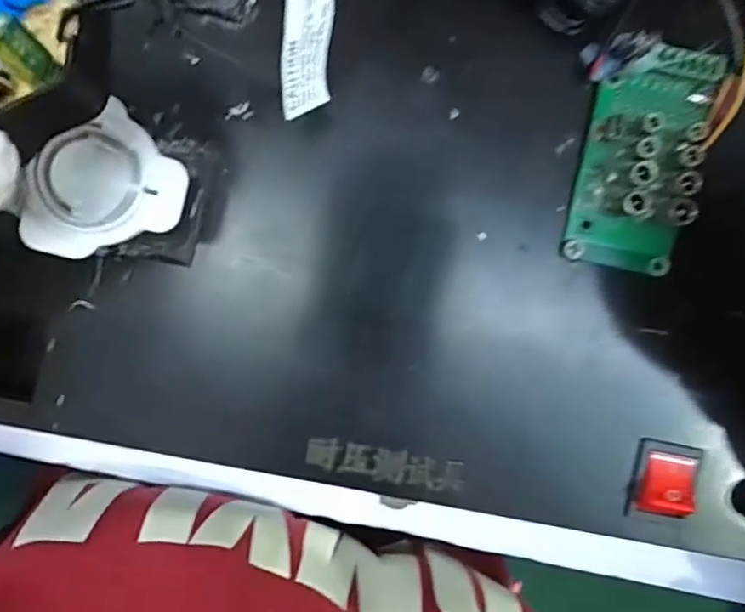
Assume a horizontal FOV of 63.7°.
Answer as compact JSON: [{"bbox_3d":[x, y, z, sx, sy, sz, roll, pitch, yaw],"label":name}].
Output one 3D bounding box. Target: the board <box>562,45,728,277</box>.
[{"bbox_3d":[0.098,-0.051,0.214,0.040,0.019,0.075,11,90,-3],"label":"board"}]

